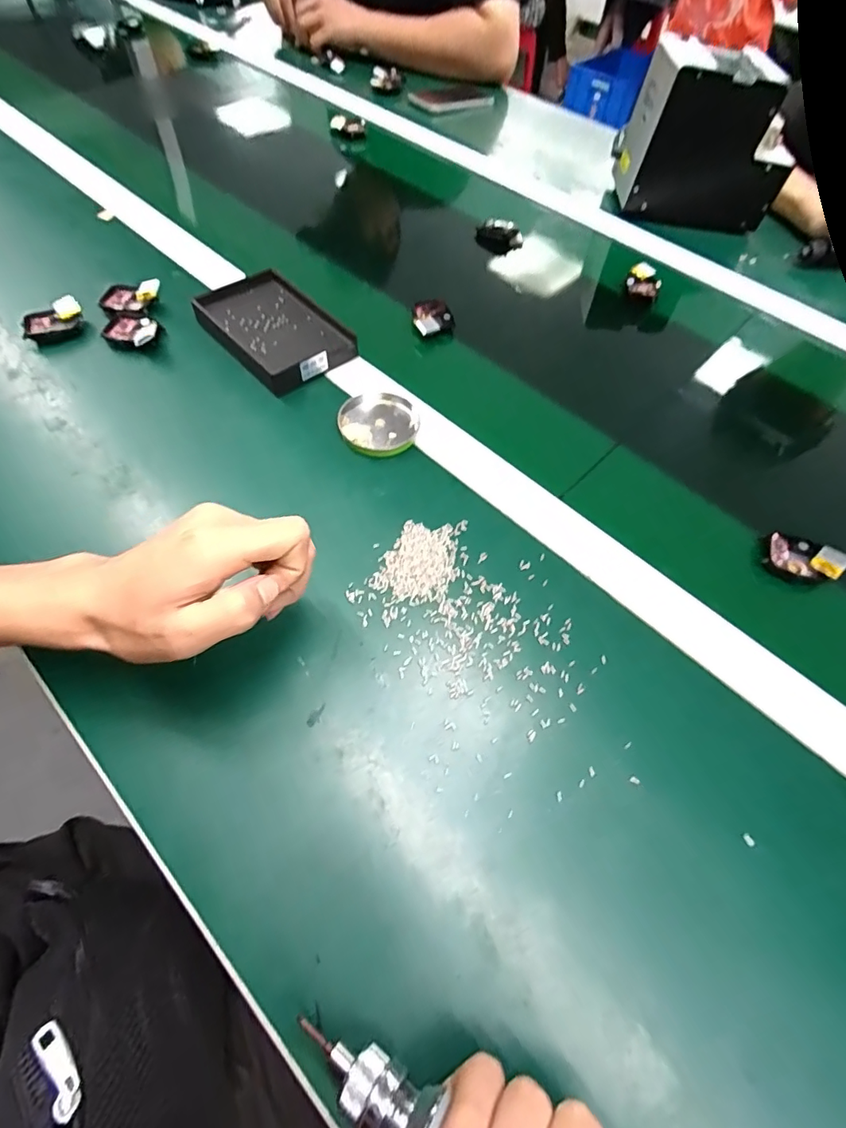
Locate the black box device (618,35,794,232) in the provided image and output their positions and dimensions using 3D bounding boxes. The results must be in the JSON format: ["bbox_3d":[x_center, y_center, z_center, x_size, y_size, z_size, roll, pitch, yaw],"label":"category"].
[{"bbox_3d":[0.358,-0.534,0.613,0.188,0.141,0.123,6,60,0],"label":"black box device"}]

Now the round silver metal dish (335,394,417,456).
[{"bbox_3d":[-0.037,-0.118,0.405,0.064,0.006,0.065,2,60,-3],"label":"round silver metal dish"}]

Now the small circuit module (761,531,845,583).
[{"bbox_3d":[0.285,-0.004,0.362,0.054,0.013,0.036,25,62,11],"label":"small circuit module"}]

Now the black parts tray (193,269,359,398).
[{"bbox_3d":[-0.138,-0.221,0.448,0.096,0.021,0.141,-37,69,-22],"label":"black parts tray"}]

